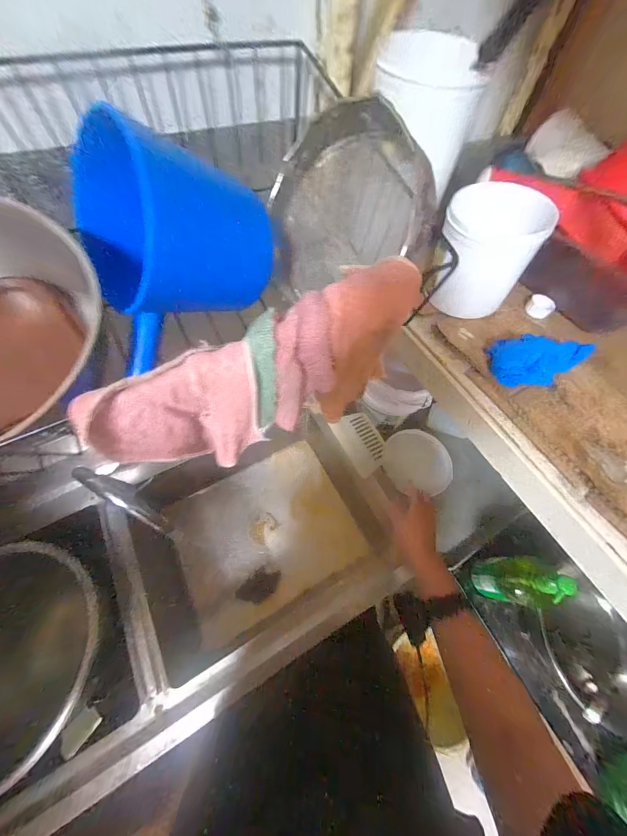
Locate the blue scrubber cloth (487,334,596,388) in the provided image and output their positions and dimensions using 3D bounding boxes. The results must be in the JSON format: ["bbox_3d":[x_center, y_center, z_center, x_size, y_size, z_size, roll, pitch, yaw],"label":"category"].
[{"bbox_3d":[0.294,-0.070,0.357,0.132,0.045,0.057,1,62,-1],"label":"blue scrubber cloth"}]

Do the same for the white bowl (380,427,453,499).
[{"bbox_3d":[0.309,0.134,0.834,0.203,0.045,0.191,2,82,8],"label":"white bowl"}]

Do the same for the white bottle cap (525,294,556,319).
[{"bbox_3d":[0.336,-0.165,0.419,0.036,0.014,0.036,1,62,-1],"label":"white bottle cap"}]

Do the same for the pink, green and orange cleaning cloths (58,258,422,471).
[{"bbox_3d":[-0.028,-0.029,0.242,0.257,0.117,0.048,-34,68,-17],"label":"pink, green and orange cleaning cloths"}]

